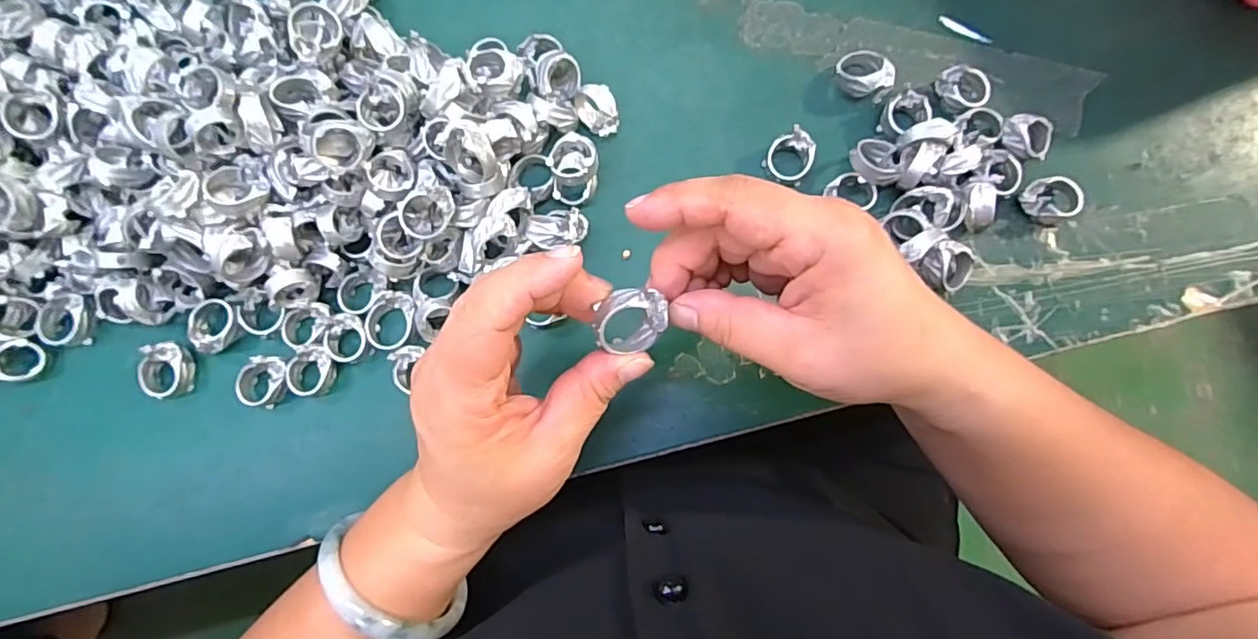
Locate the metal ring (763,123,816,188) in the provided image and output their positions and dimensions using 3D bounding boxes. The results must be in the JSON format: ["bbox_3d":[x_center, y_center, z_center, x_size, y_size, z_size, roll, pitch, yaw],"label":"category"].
[{"bbox_3d":[0.091,-0.091,0.321,0.025,0.013,0.029,29,82,6],"label":"metal ring"}]

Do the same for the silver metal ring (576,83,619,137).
[{"bbox_3d":[-0.017,-0.117,0.326,0.021,0.022,0.025,-17,80,-1],"label":"silver metal ring"}]

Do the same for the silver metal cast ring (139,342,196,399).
[{"bbox_3d":[-0.253,0.028,0.312,0.023,0.018,0.030,1,80,2],"label":"silver metal cast ring"}]

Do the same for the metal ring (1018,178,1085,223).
[{"bbox_3d":[0.229,-0.065,0.311,0.026,0.015,0.024,0,80,2],"label":"metal ring"}]

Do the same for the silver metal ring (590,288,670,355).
[{"bbox_3d":[0.001,0.000,0.222,0.027,0.020,0.021,-4,80,1],"label":"silver metal ring"}]

